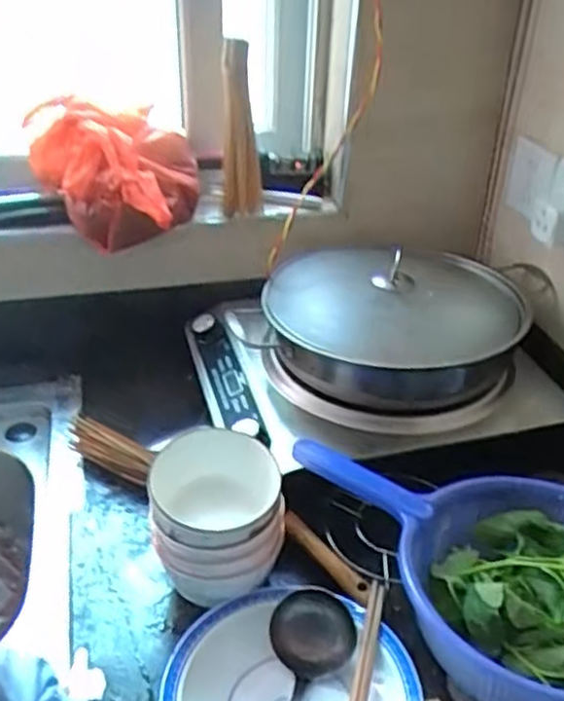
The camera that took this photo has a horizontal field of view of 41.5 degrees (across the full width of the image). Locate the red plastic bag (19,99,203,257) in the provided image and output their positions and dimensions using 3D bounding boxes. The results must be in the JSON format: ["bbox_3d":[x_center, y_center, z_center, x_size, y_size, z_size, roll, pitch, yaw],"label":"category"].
[{"bbox_3d":[-0.200,-0.203,0.896,0.192,0.151,0.204,-6,35,-11],"label":"red plastic bag"}]

